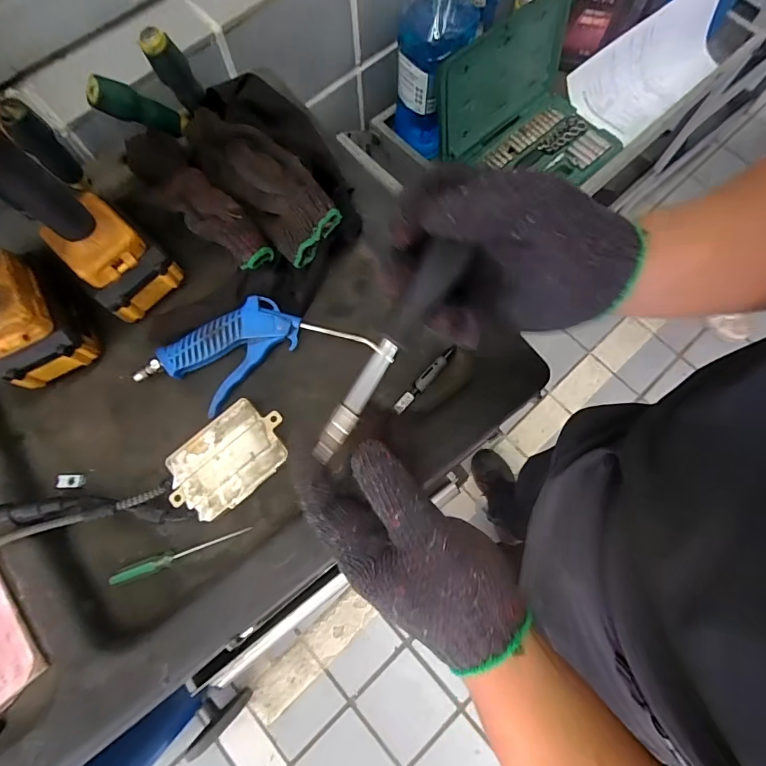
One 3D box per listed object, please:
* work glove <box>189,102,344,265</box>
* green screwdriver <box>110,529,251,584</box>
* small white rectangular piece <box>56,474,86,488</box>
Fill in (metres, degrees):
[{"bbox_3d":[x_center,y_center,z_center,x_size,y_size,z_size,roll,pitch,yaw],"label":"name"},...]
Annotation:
[{"bbox_3d":[-0.120,-0.203,0.428,0.067,0.051,0.194,-42,77,-11],"label":"work glove"},{"bbox_3d":[-0.173,0.149,0.373,0.119,0.009,0.009,-18,74,-5],"label":"green screwdriver"},{"bbox_3d":[-0.288,0.090,0.399,0.024,0.005,0.012,-2,73,0],"label":"small white rectangular piece"}]

